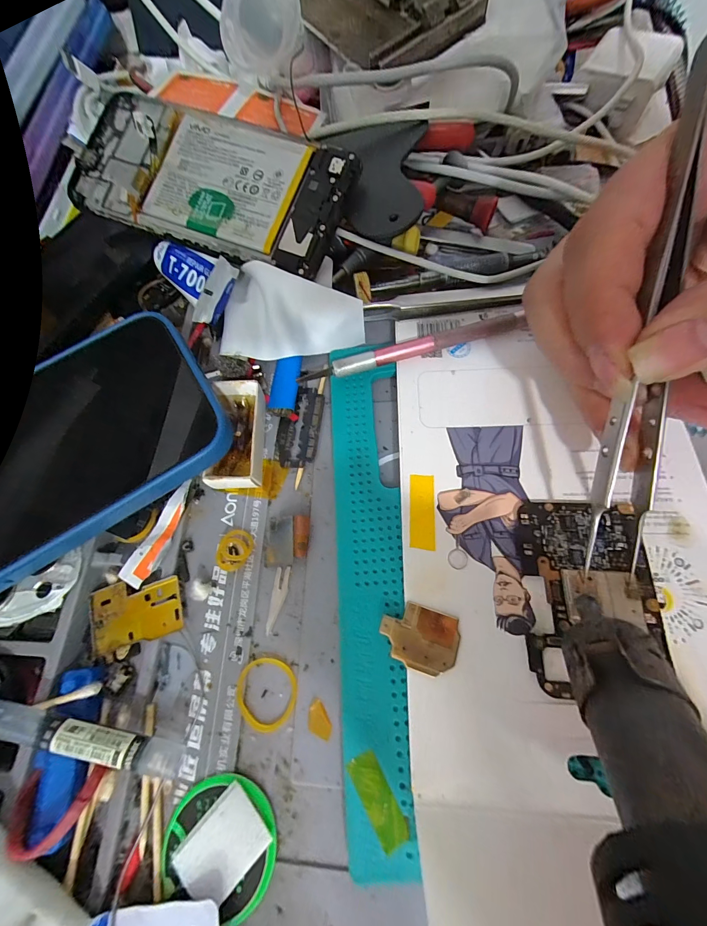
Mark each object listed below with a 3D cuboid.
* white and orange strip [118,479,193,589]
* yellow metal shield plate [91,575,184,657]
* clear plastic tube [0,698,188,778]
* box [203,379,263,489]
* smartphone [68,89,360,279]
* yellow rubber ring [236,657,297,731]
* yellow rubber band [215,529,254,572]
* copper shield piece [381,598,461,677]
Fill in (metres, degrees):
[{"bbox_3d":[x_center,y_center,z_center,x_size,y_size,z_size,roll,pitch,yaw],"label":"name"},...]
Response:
[{"bbox_3d":[-0.084,0.031,0.147,0.012,0.004,0.047,25,74,14],"label":"white and orange strip"},{"bbox_3d":[-0.090,0.061,0.138,0.038,0.004,0.025,-19,69,1],"label":"yellow metal shield plate"},{"bbox_3d":[-0.114,0.091,0.117,0.109,0.015,0.011,11,71,9],"label":"clear plastic tube"},{"bbox_3d":[-0.053,-0.012,0.153,0.025,0.017,0.048,-2,70,5],"label":"box"},{"bbox_3d":[-0.081,-0.149,0.174,0.155,0.006,0.066,23,89,9],"label":"smartphone"},{"bbox_3d":[-0.033,0.087,0.125,0.023,0.004,0.023,-2,70,5],"label":"yellow rubber ring"},{"bbox_3d":[-0.051,0.038,0.144,0.013,0.006,0.017,11,71,9],"label":"yellow rubber band"},{"bbox_3d":[0.024,0.063,0.120,0.027,0.004,0.021,15,72,11],"label":"copper shield piece"}]

